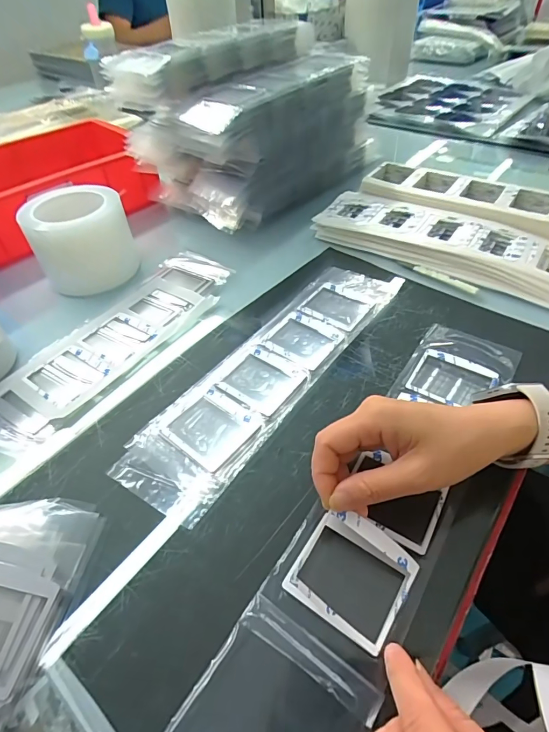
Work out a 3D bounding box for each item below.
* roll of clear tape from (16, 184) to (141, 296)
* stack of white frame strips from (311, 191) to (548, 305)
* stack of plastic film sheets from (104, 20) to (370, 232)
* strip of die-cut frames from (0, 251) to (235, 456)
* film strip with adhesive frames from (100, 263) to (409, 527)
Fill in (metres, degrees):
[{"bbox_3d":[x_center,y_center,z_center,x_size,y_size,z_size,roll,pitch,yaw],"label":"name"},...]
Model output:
[{"bbox_3d":[-0.233,-0.160,0.486,0.111,0.077,0.118,-1,48,1],"label":"roll of clear tape"},{"bbox_3d":[0.213,-0.150,0.494,0.323,0.027,0.097,26,54,23],"label":"stack of white frame strips"},{"bbox_3d":[-0.021,-0.362,0.591,0.198,0.177,0.339,27,54,24],"label":"stack of plastic film sheets"},{"bbox_3d":[-0.165,-0.033,0.423,0.101,0.004,0.305,26,54,23],"label":"strip of die-cut frames"},{"bbox_3d":[0.003,-0.008,0.392,0.086,0.006,0.338,28,55,25],"label":"film strip with adhesive frames"}]

